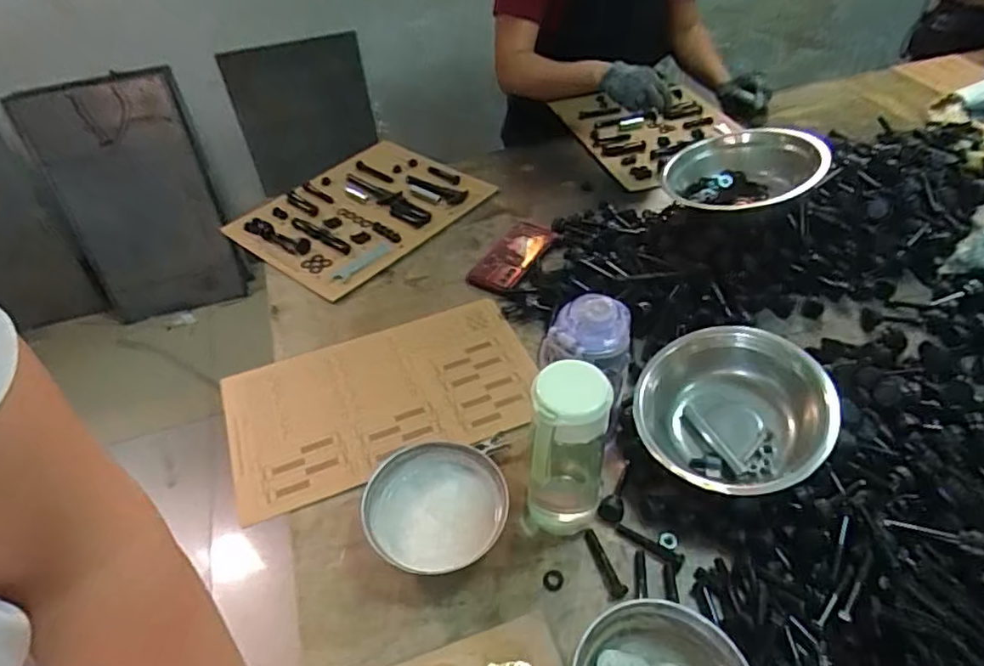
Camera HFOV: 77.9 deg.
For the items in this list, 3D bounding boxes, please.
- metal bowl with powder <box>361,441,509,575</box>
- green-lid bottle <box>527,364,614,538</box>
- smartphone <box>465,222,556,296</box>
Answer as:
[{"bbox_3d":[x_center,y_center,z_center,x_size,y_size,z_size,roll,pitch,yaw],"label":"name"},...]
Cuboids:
[{"bbox_3d":[-0.058,0.185,0.629,0.143,0.042,0.141,-3,45,3],"label":"metal bowl with powder"},{"bbox_3d":[0.070,0.121,0.581,0.074,0.200,0.074,-3,45,3],"label":"green-lid bottle"},{"bbox_3d":[0.032,-0.124,0.953,0.078,0.009,0.168,18,50,22],"label":"smartphone"}]

